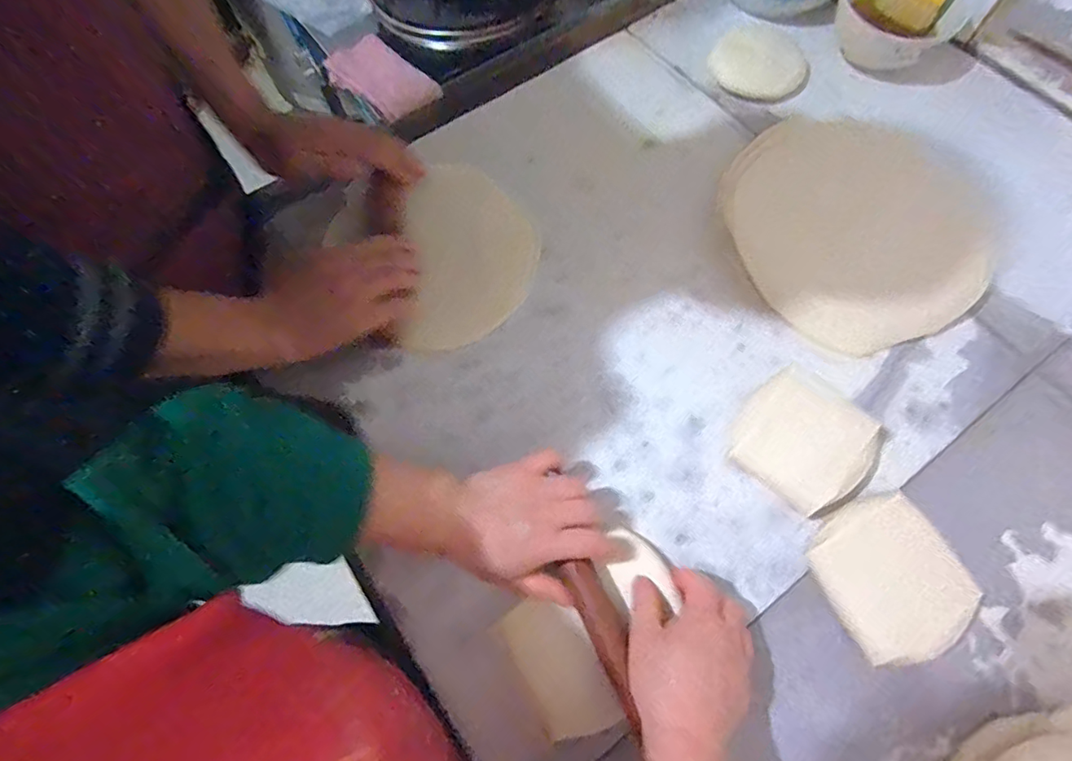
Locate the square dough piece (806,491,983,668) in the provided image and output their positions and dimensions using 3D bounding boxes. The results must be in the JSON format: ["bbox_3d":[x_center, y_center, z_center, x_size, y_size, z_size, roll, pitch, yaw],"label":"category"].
[{"bbox_3d":[0.275,0.154,0.401,0.099,0.039,0.112,-24,70,-8],"label":"square dough piece"}]

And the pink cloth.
[{"bbox_3d":[-0.252,-0.490,0.812,0.188,0.044,0.094,40,76,15],"label":"pink cloth"}]

